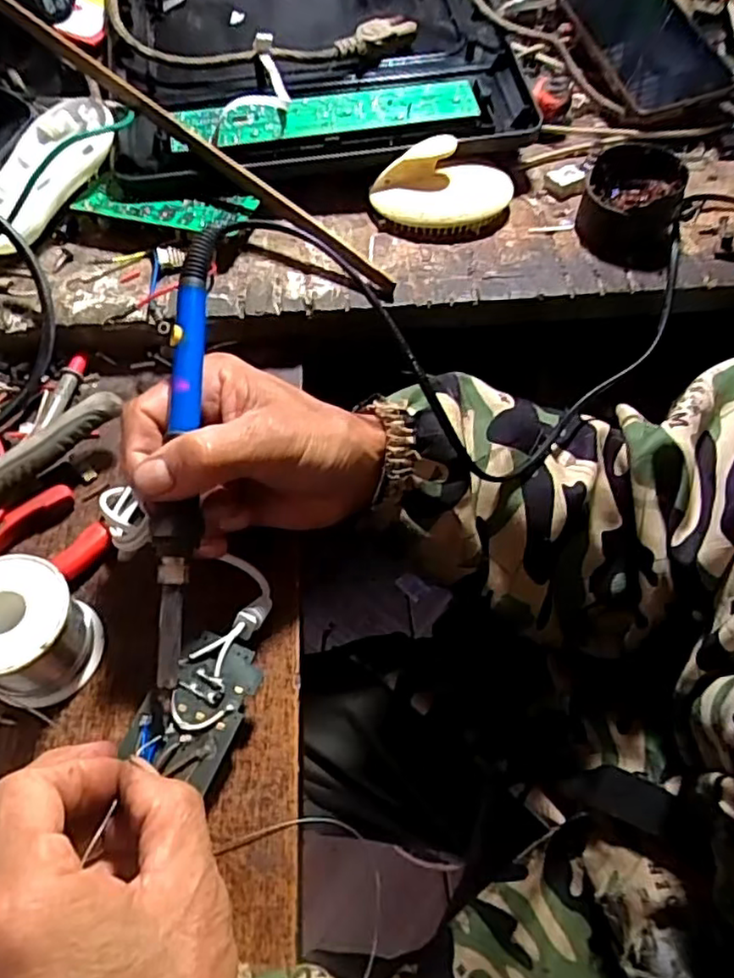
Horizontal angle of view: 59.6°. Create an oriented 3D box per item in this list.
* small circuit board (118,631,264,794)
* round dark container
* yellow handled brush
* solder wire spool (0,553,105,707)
[{"bbox_3d":[-0.072,0.089,0.270,0.041,0.012,0.056,22,65,9],"label":"small circuit board"},{"bbox_3d":[0.171,-0.182,0.412,0.063,0.048,0.060,1,60,-1],"label":"round dark container"},{"bbox_3d":[0.050,-0.199,0.419,0.093,0.038,0.066,7,60,3],"label":"yellow handled brush"},{"bbox_3d":[-0.150,0.063,0.282,0.050,0.050,0.051,1,60,-1],"label":"solder wire spool"}]

